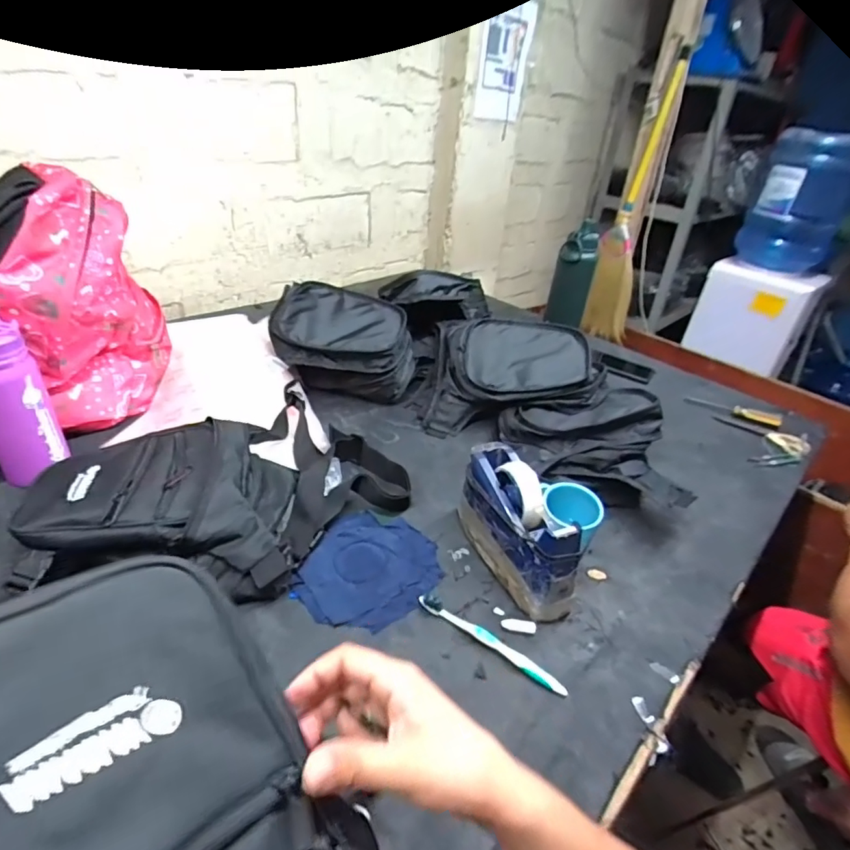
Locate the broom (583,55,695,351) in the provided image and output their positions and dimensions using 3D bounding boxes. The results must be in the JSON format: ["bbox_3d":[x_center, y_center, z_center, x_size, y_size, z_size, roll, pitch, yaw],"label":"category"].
[{"bbox_3d":[0.713,-0.714,1.701,0.070,0.855,0.305,7,33,-2],"label":"broom"}]

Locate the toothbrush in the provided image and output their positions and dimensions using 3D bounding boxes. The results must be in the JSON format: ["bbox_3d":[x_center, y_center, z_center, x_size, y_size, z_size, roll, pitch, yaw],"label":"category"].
[{"bbox_3d":[0.070,0.234,0.551,0.178,0.011,0.015,26,37,26],"label":"toothbrush"}]

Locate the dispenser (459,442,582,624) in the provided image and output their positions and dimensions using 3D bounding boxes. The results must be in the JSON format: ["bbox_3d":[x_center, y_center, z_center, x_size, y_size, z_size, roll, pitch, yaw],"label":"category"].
[{"bbox_3d":[0.112,0.124,0.635,0.068,0.113,0.208,-7,35,-21],"label":"dispenser"}]

